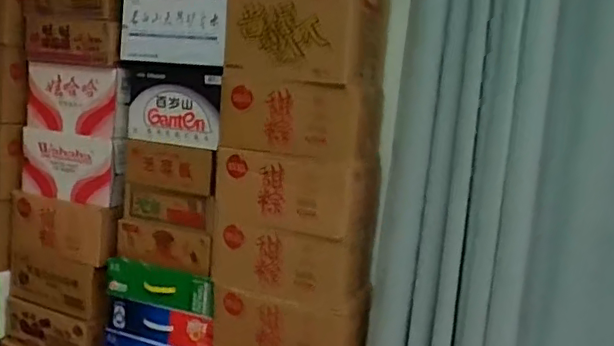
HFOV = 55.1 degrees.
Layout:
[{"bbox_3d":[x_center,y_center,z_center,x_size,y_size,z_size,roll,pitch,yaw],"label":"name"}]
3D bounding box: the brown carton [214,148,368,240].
[{"bbox_3d":[-0.029,0.043,1.717,0.437,0.194,0.246,7,8,16],"label":"brown carton"}]

